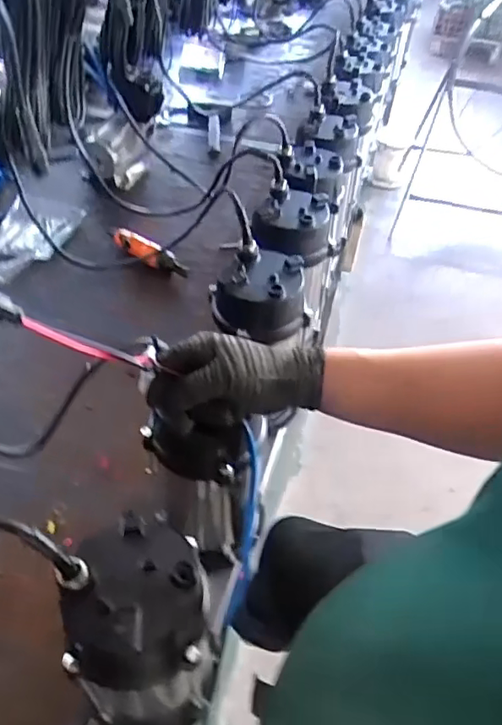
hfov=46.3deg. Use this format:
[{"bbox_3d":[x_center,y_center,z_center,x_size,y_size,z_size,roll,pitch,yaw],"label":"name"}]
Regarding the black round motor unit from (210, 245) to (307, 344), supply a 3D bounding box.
[{"bbox_3d":[0.011,-0.088,0.753,0.111,0.079,0.108,3,46,-3],"label":"black round motor unit"}]

